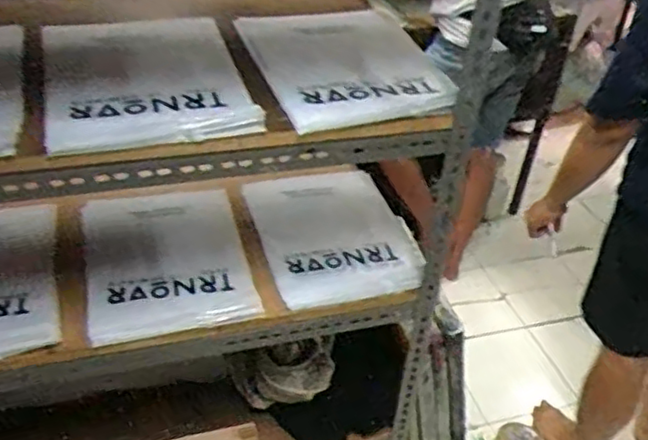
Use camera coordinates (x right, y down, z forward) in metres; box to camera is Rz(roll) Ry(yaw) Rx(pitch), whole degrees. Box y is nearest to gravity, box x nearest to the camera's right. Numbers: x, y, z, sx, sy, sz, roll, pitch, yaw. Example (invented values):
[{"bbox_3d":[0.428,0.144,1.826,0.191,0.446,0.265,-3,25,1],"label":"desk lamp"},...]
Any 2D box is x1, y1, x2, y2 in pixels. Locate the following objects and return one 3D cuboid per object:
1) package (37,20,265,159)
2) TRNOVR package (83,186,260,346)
[{"bbox_3d":[-0.245,-0.197,0.923,0.253,0.039,0.350,-9,36,-17],"label":"package"},{"bbox_3d":[-0.258,0.059,1.111,0.259,0.040,0.328,-8,35,-15],"label":"TRNOVR package"}]

